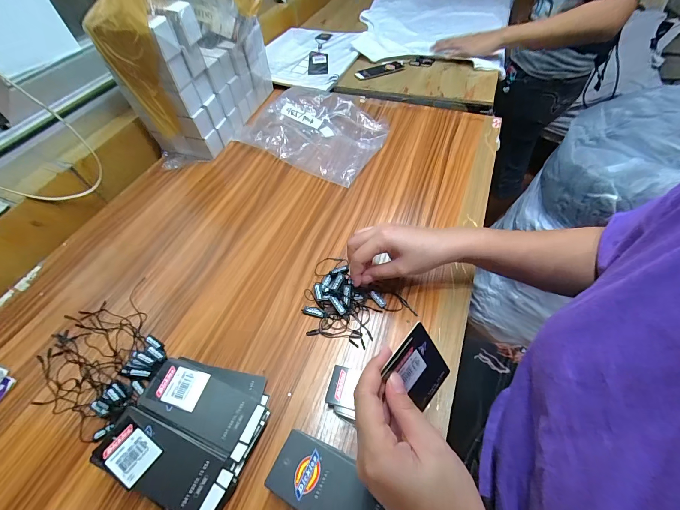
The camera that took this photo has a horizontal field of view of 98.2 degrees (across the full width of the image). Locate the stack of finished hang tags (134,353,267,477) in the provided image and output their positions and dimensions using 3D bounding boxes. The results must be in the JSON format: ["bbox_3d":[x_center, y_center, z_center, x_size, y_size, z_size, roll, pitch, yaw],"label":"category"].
[{"bbox_3d":[-0.134,0.150,0.309,0.121,0.036,0.075,21,59,17],"label":"stack of finished hang tags"}]

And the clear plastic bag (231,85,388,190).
[{"bbox_3d":[-0.057,-0.260,0.583,0.285,0.050,0.197,26,60,20],"label":"clear plastic bag"}]

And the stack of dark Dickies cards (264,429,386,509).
[{"bbox_3d":[-0.005,0.209,0.263,0.112,0.030,0.051,22,59,17],"label":"stack of dark Dickies cards"}]

